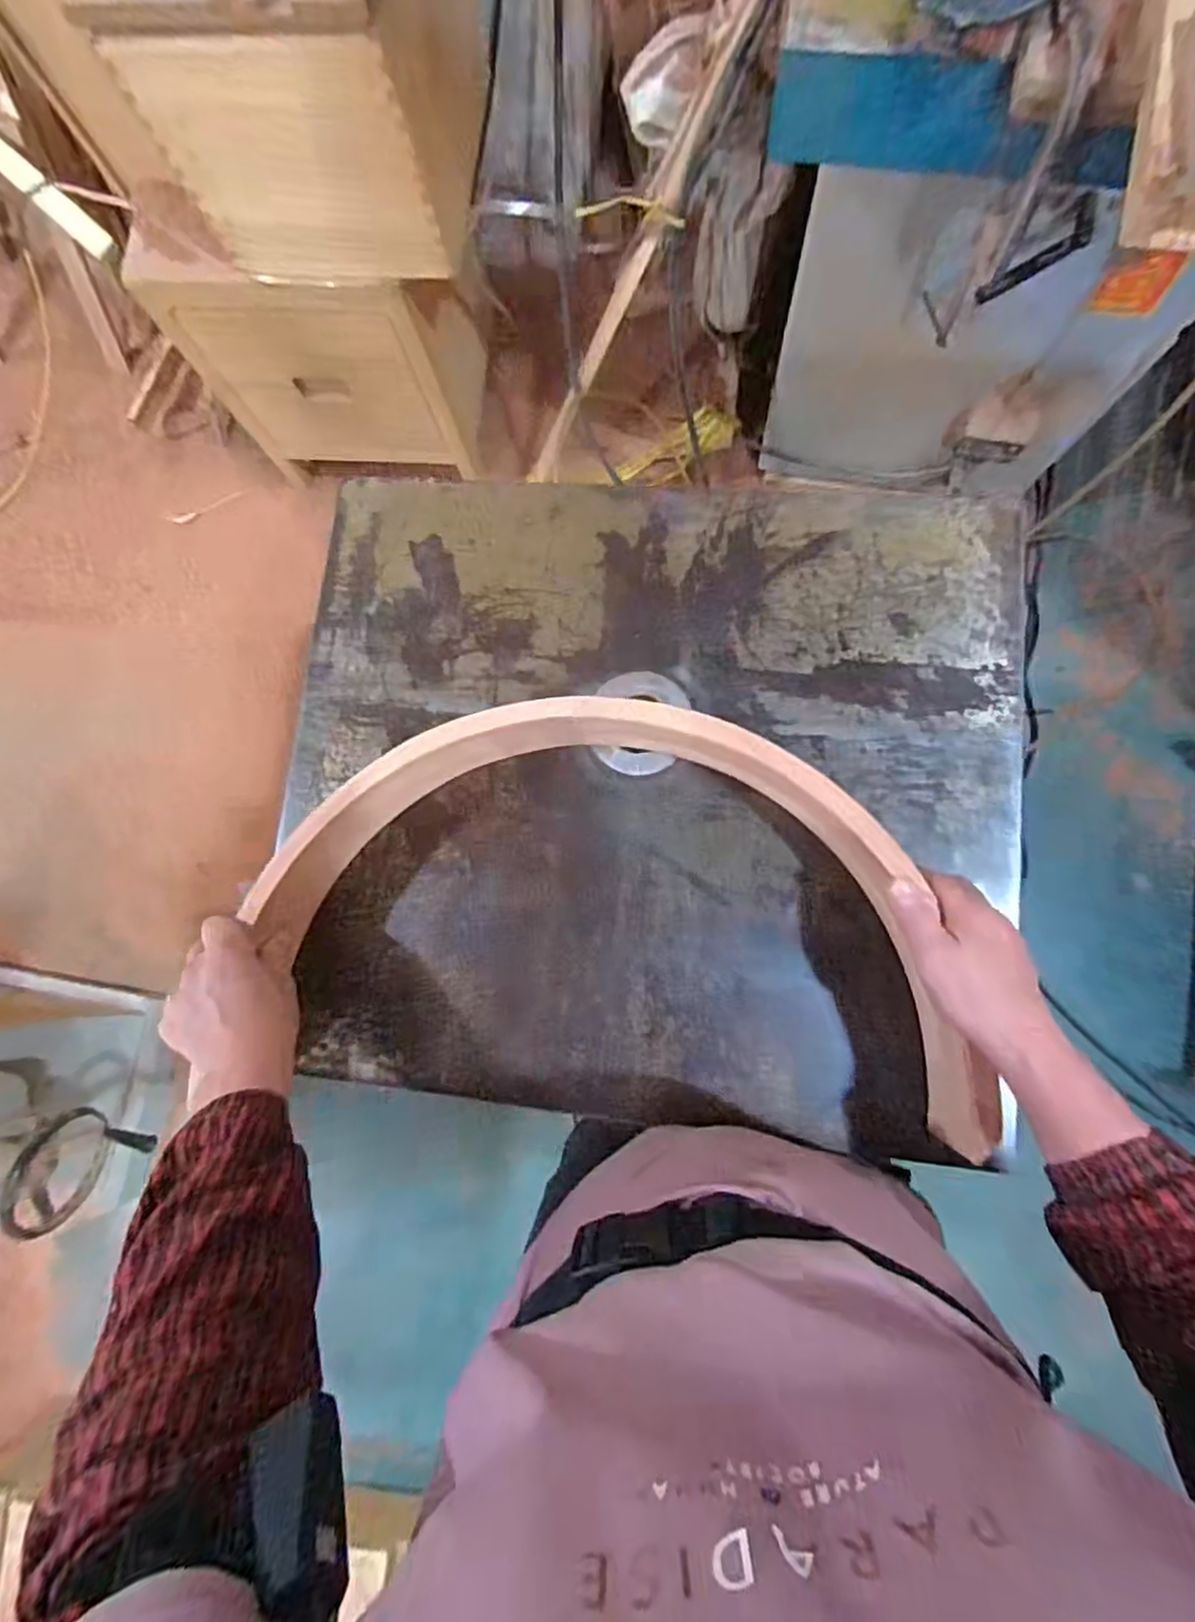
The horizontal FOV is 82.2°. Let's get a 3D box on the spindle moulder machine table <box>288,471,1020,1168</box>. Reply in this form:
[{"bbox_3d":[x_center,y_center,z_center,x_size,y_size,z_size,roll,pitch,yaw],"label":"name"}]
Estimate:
[{"bbox_3d":[0.034,-0.028,0.599,0.626,0.032,0.555,4,82,6],"label":"spindle moulder machine table"}]

